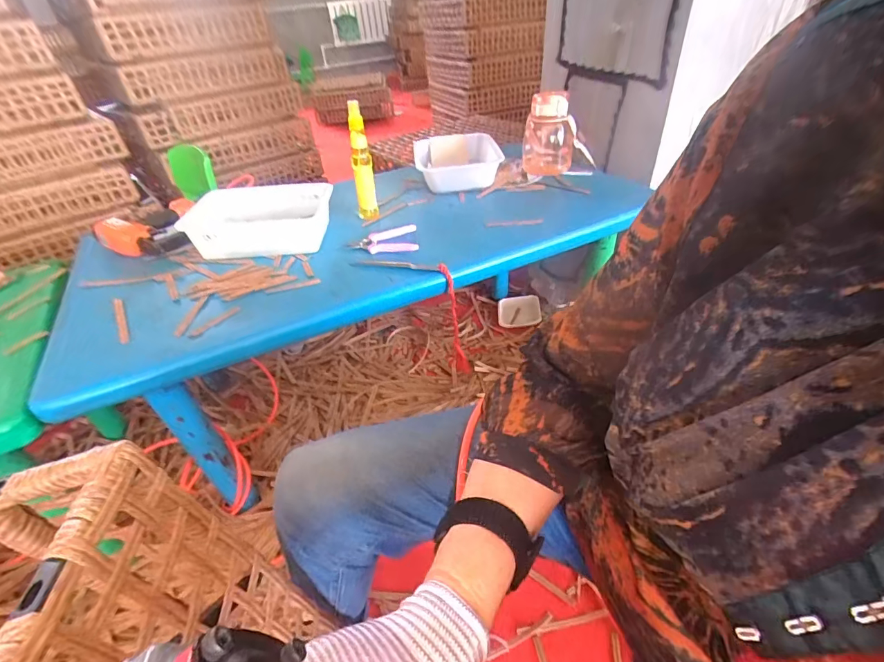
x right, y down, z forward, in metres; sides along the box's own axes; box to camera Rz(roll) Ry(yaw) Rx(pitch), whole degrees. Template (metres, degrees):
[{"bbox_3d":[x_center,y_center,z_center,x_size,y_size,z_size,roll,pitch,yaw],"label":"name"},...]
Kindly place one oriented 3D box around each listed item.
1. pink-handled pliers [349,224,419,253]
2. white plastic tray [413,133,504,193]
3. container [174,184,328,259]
[{"bbox_3d":[-0.115,-0.180,0.840,0.129,0.012,0.111,-8,39,-2],"label":"pink-handled pliers"},{"bbox_3d":[0.036,-0.417,1.050,0.200,0.079,0.246,-6,39,0],"label":"white plastic tray"},{"bbox_3d":[-0.351,-0.231,0.864,0.223,0.092,0.174,-4,39,3],"label":"container"}]

